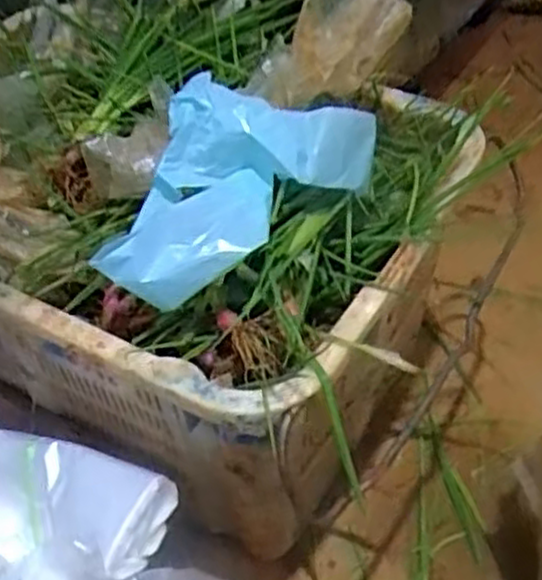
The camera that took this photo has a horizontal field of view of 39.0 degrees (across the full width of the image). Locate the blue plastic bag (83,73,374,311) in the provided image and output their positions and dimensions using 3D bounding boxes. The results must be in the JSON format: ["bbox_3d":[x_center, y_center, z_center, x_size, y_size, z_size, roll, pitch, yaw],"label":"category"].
[{"bbox_3d":[-0.024,-0.089,0.668,0.174,0.095,0.226,16,49,18],"label":"blue plastic bag"}]

